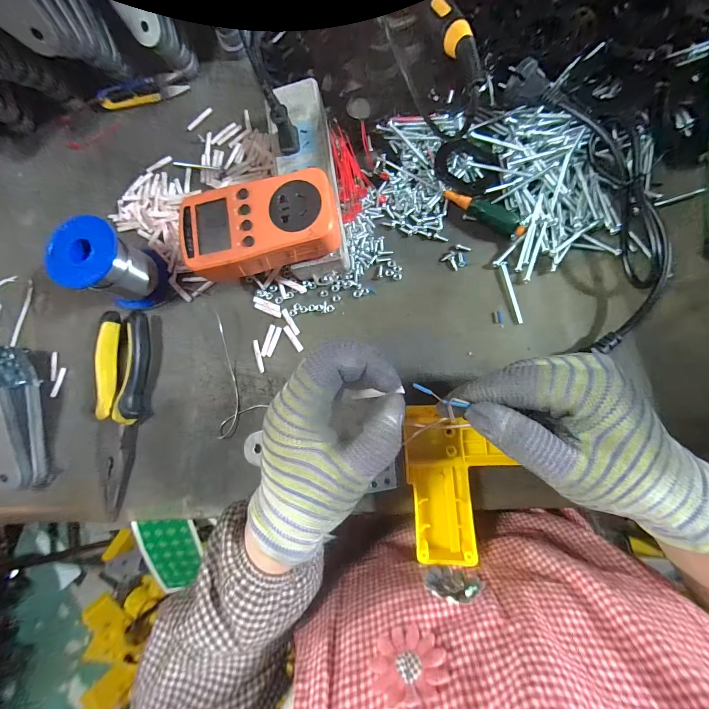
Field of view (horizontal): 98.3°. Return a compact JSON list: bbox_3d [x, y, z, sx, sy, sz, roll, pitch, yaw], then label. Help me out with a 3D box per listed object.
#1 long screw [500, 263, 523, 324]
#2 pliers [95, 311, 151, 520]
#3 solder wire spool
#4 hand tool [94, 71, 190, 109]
[{"bbox_3d":[0.137,-0.053,0.267,0.005,0.004,0.054,-14,82,5],"label":"long screw"},{"bbox_3d":[-0.217,0.052,0.286,0.040,0.024,0.180,-2,84,7],"label":"pliers"},{"bbox_3d":[-0.219,-0.080,0.278,0.054,0.066,0.058,-1,84,7],"label":"solder wire spool"},{"bbox_3d":[-0.231,-0.286,0.333,0.098,0.012,0.024,-12,83,6],"label":"hand tool"}]

